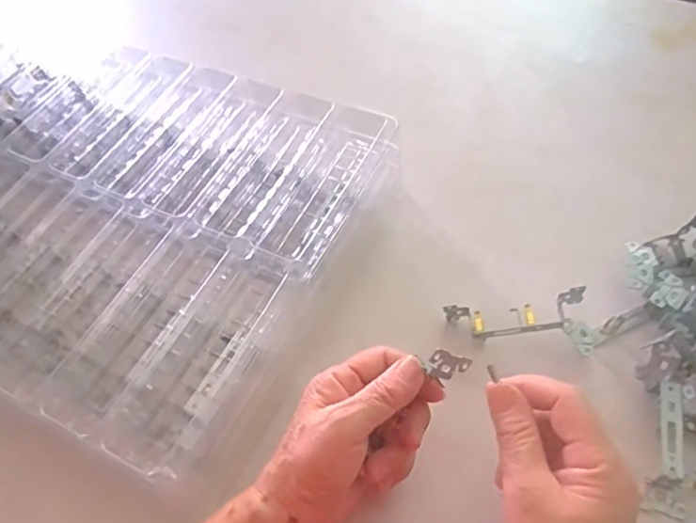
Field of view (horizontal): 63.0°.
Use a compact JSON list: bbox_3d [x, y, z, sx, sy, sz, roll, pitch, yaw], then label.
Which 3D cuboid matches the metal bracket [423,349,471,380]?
[{"bbox_3d":[0.061,0.064,0.349,0.017,0.031,0.004,-65,30,7],"label":"metal bracket"}]

